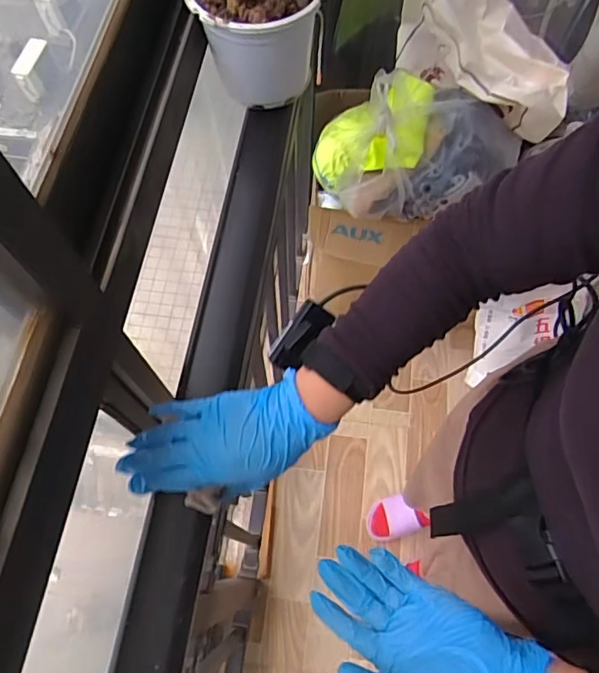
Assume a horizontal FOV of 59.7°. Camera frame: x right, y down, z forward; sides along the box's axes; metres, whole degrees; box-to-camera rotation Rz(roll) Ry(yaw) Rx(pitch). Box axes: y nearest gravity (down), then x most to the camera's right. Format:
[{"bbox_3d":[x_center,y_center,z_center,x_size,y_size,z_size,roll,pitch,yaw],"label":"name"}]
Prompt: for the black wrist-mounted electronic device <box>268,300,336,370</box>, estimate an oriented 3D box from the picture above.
[{"bbox_3d":[0.001,-0.003,0.483,0.032,0.029,0.066,30,66,14],"label":"black wrist-mounted electronic device"}]

